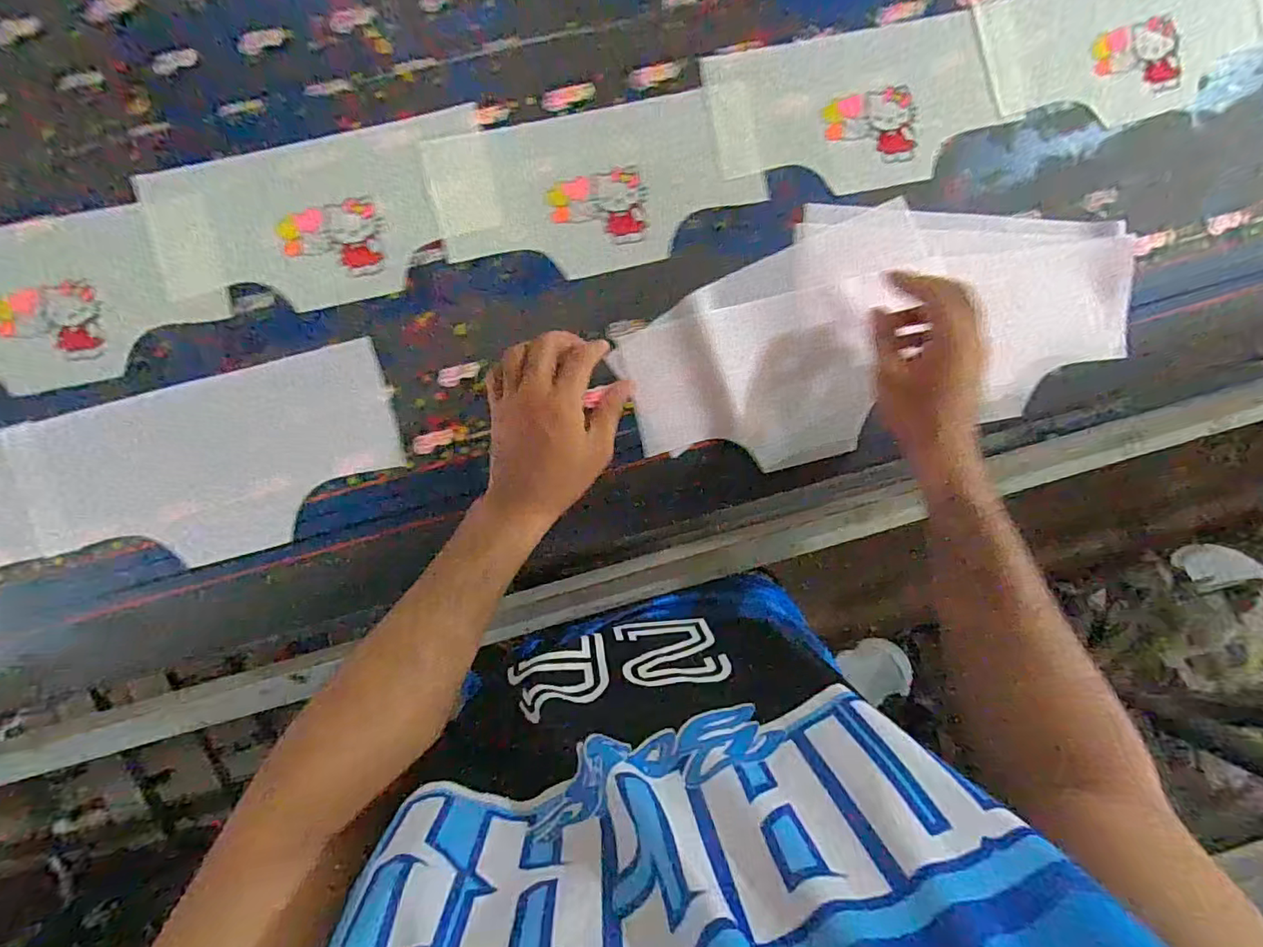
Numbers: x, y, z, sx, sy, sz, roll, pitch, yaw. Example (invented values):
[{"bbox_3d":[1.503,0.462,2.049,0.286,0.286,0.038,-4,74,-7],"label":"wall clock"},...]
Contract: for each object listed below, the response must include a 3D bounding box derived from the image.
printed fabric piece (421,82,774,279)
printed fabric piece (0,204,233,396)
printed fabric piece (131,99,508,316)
[{"bbox_3d":[-0.023,-0.248,0.473,0.286,0.007,0.133,-14,93,-3],"label":"printed fabric piece"},{"bbox_3d":[-0.465,-0.147,0.454,0.234,0.013,0.138,-10,93,-3],"label":"printed fabric piece"},{"bbox_3d":[-0.256,-0.214,0.460,0.282,0.008,0.131,-15,93,-3],"label":"printed fabric piece"}]

